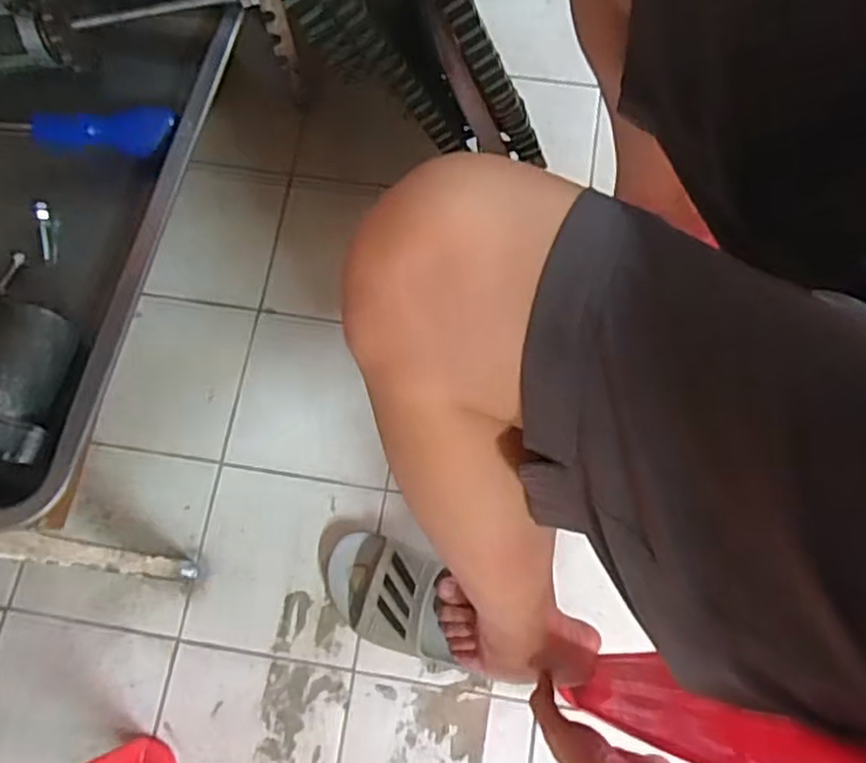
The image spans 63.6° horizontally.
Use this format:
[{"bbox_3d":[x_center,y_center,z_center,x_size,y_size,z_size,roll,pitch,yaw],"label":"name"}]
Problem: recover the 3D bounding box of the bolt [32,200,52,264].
[{"bbox_3d":[-0.259,-0.099,0.465,0.009,0.006,0.042,-6,93,-4],"label":"bolt"}]

